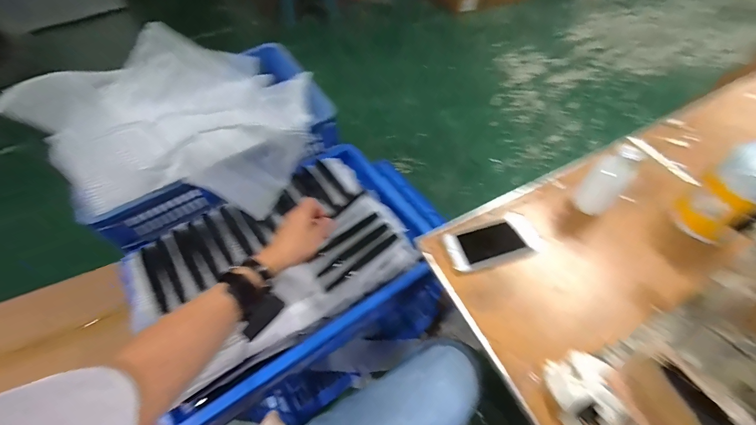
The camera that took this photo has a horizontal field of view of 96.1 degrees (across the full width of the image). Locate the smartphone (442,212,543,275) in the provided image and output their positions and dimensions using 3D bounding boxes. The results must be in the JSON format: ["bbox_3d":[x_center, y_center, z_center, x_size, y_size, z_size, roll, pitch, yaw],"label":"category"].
[{"bbox_3d":[0.206,0.057,0.610,0.163,0.008,0.083,-20,66,-7],"label":"smartphone"}]

